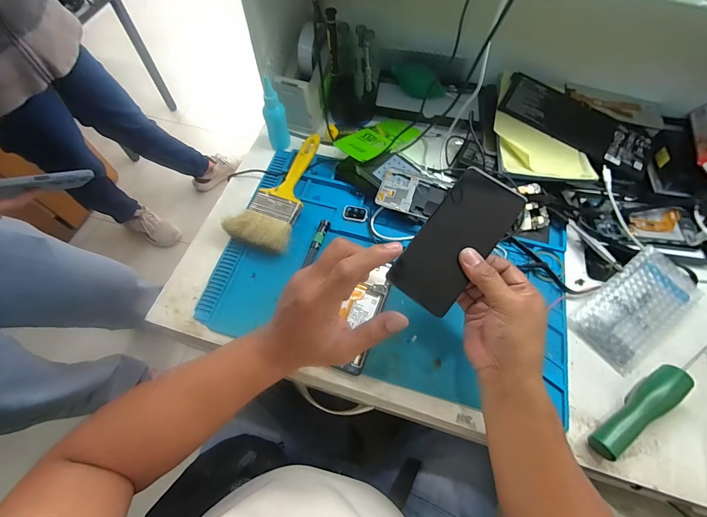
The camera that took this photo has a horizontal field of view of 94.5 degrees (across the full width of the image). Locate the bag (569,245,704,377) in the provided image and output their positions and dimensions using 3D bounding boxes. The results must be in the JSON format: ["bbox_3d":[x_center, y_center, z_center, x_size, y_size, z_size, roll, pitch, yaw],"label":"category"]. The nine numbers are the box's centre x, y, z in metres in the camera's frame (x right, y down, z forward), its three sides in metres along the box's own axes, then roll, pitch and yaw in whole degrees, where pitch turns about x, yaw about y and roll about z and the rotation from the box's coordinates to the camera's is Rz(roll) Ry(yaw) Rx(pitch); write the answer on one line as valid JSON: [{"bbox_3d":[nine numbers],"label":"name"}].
[{"bbox_3d":[0.378,0.061,0.435,0.181,0.010,0.088,-35,69,-16],"label":"bag"}]

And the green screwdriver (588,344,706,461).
[{"bbox_3d":[0.354,0.155,0.379,0.206,0.029,0.028,-32,68,-15],"label":"green screwdriver"}]

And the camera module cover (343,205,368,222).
[{"bbox_3d":[0.003,-0.069,0.496,0.037,0.004,0.023,12,64,5],"label":"camera module cover"}]

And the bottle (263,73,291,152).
[{"bbox_3d":[-0.126,-0.227,0.519,0.034,0.103,0.042,-13,64,-7],"label":"bottle"}]

